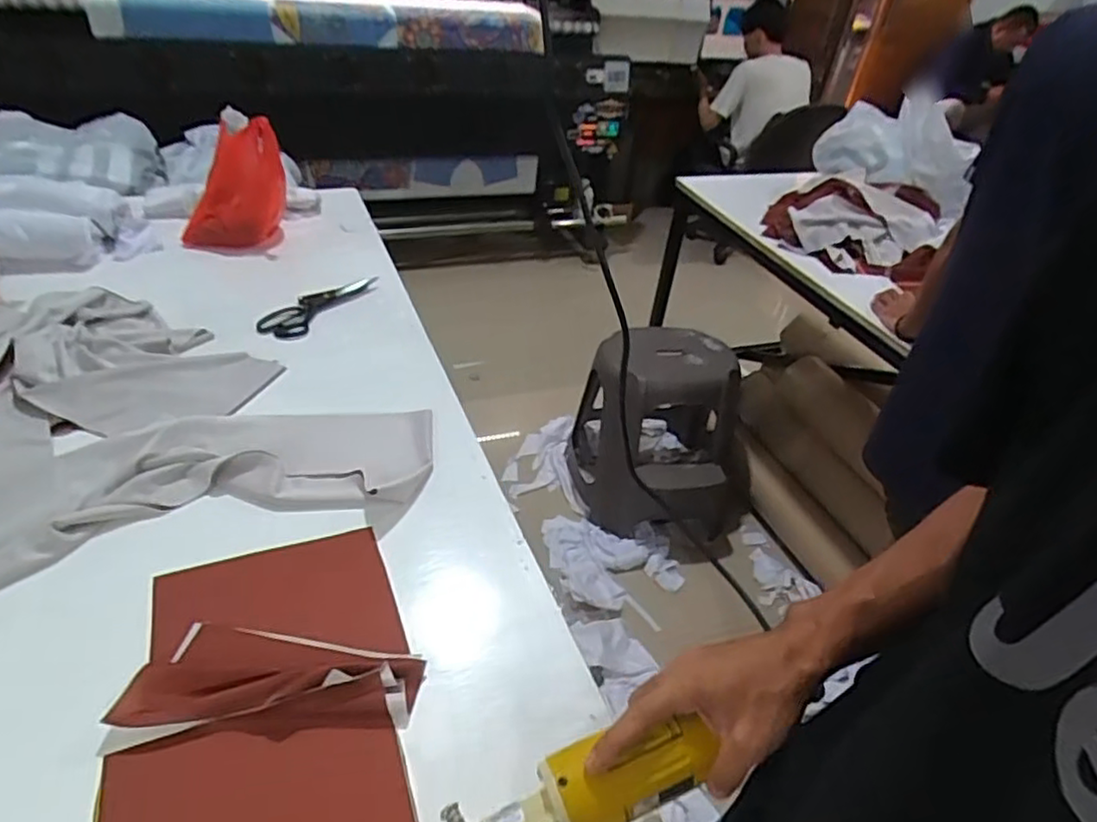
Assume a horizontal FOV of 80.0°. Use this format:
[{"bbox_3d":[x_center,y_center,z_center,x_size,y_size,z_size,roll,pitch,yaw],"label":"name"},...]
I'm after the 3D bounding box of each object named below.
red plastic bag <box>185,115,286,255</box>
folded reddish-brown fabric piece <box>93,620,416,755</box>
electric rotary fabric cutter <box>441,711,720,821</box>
[{"bbox_3d":[-0.583,-0.419,1.202,0.177,0.190,0.124,-2,37,-12],"label":"red plastic bag"},{"bbox_3d":[-0.235,0.227,0.567,0.241,0.025,0.104,1,37,-10],"label":"folded reddish-brown fabric piece"},{"bbox_3d":[0.025,0.272,0.459,0.189,0.079,0.058,-29,43,-2],"label":"electric rotary fabric cutter"}]

